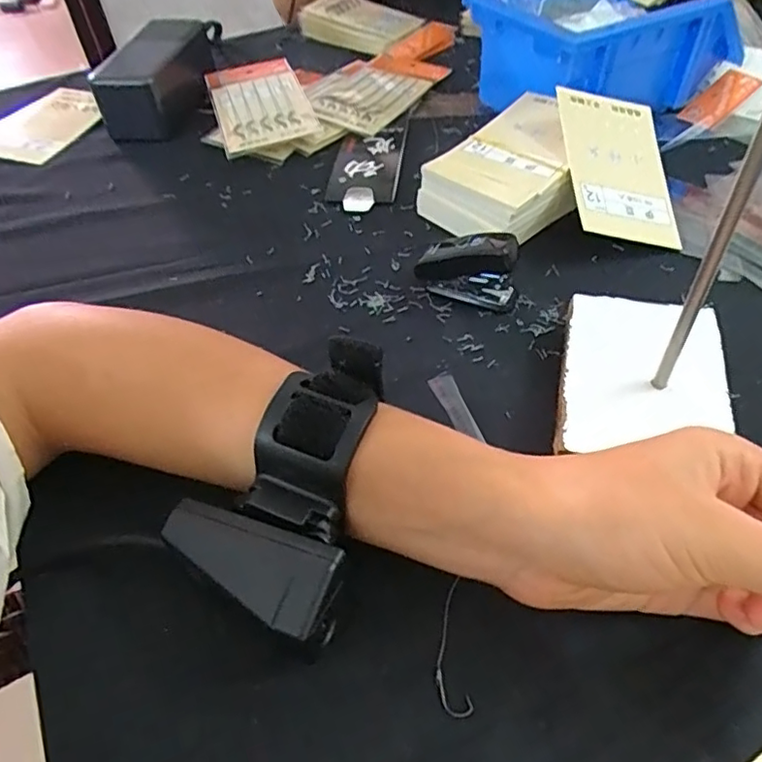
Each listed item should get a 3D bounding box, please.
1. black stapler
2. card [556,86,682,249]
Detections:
[{"bbox_3d":[0.047,-0.061,0.319,0.054,0.037,0.019,13,50,15],"label":"black stapler"},{"bbox_3d":[0.146,-0.134,0.361,0.068,0.005,0.110,4,68,-13],"label":"card"}]

